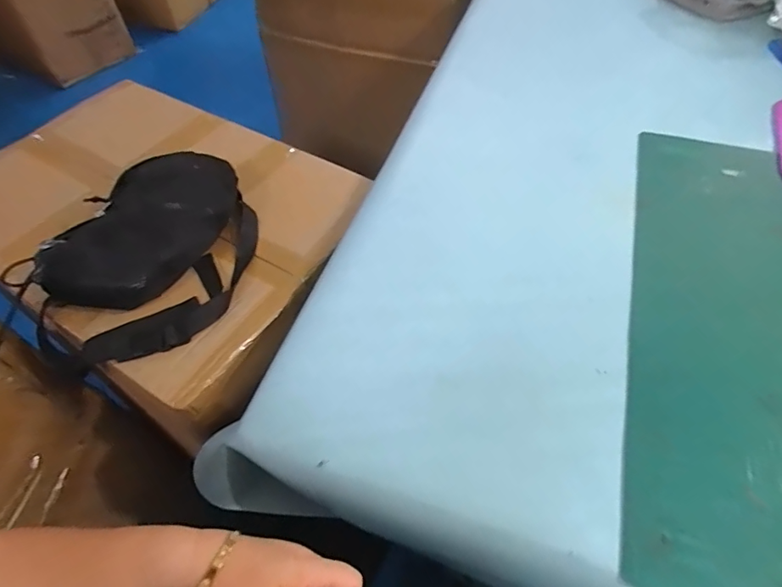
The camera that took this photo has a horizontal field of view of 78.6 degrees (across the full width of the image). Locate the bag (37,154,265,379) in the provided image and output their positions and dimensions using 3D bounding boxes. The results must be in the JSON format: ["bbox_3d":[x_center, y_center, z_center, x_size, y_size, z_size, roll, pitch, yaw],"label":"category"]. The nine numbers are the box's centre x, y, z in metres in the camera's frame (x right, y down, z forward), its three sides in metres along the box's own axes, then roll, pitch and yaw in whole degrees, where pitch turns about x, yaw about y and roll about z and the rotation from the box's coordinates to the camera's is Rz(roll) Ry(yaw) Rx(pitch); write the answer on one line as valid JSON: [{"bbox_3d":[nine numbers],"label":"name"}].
[{"bbox_3d":[-0.282,-0.040,0.582,0.196,0.103,0.305,32,60,23],"label":"bag"}]

